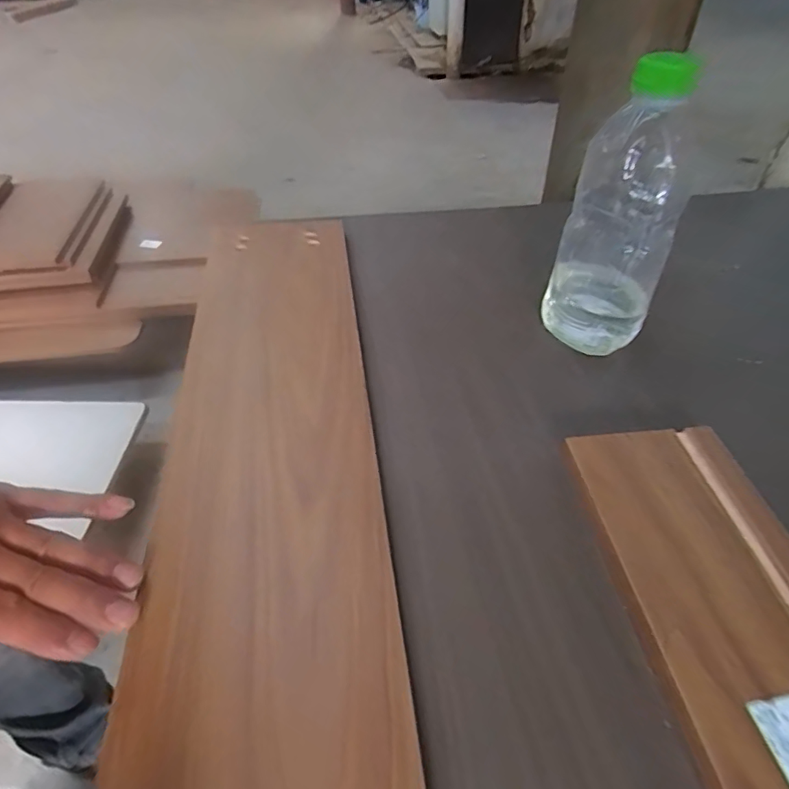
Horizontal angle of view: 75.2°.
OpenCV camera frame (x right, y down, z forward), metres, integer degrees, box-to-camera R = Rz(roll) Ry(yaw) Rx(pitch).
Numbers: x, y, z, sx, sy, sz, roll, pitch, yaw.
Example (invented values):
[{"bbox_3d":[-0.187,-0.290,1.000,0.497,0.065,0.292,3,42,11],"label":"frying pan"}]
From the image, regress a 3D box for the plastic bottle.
[{"bbox_3d":[0.188,-0.145,0.422,0.085,0.213,0.079,14,47,16],"label":"plastic bottle"}]

